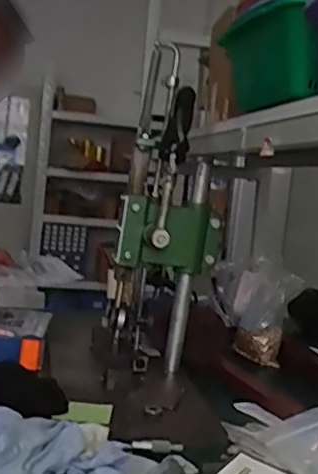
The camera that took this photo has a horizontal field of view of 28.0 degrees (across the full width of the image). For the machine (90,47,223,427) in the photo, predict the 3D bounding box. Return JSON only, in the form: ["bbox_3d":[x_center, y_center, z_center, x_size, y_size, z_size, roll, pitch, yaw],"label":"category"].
[{"bbox_3d":[0.010,-0.020,1.198,0.202,0.569,0.257,6,5,2],"label":"machine"}]

